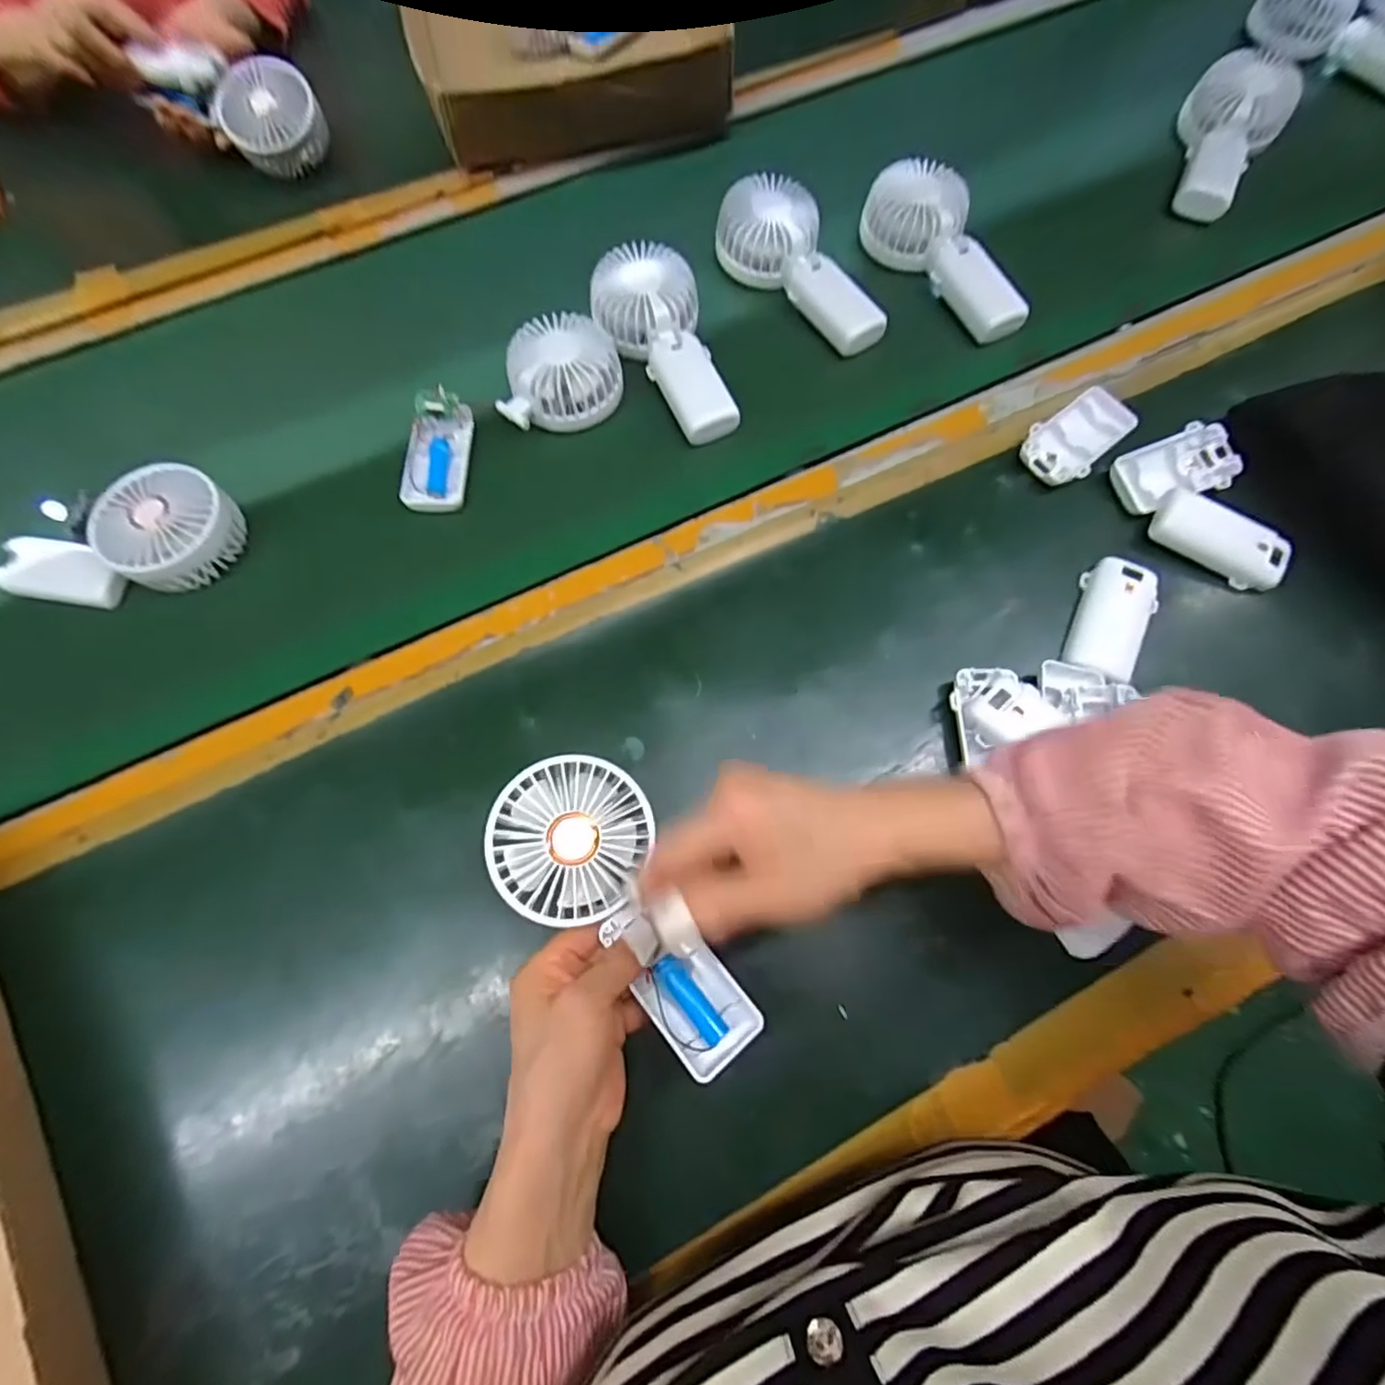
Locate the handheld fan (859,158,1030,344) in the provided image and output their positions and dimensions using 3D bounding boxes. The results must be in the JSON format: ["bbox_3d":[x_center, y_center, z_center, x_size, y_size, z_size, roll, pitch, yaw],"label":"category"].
[{"bbox_3d":[0.212,-0.374,0.537,0.082,0.051,0.178,-17,69,-6],"label":"handheld fan"}]

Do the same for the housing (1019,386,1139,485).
[{"bbox_3d":[0.295,-0.195,0.484,0.094,0.013,0.050,-36,72,-12],"label":"housing"}]

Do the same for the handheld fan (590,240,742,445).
[{"bbox_3d":[-0.025,-0.276,0.505,0.083,0.052,0.171,-14,69,-5],"label":"handheld fan"}]

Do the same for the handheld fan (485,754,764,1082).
[{"bbox_3d":[-0.036,0.116,0.340,0.080,0.031,0.178,-36,89,-12],"label":"handheld fan"}]

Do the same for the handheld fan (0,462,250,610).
[{"bbox_3d":[-0.418,-0.107,0.454,0.176,0.050,0.083,-9,69,-3],"label":"handheld fan"}]

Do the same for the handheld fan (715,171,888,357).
[{"bbox_3d":[0.090,-0.359,0.533,0.080,0.055,0.171,-27,71,-9],"label":"handheld fan"}]

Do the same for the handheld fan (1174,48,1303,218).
[{"bbox_3d":[0.503,-0.526,0.599,0.088,0.052,0.187,29,72,12],"label":"handheld fan"}]

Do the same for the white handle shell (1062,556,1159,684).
[{"bbox_3d":[0.290,-0.051,0.435,0.047,0.014,0.094,21,70,9],"label":"white handle shell"}]

